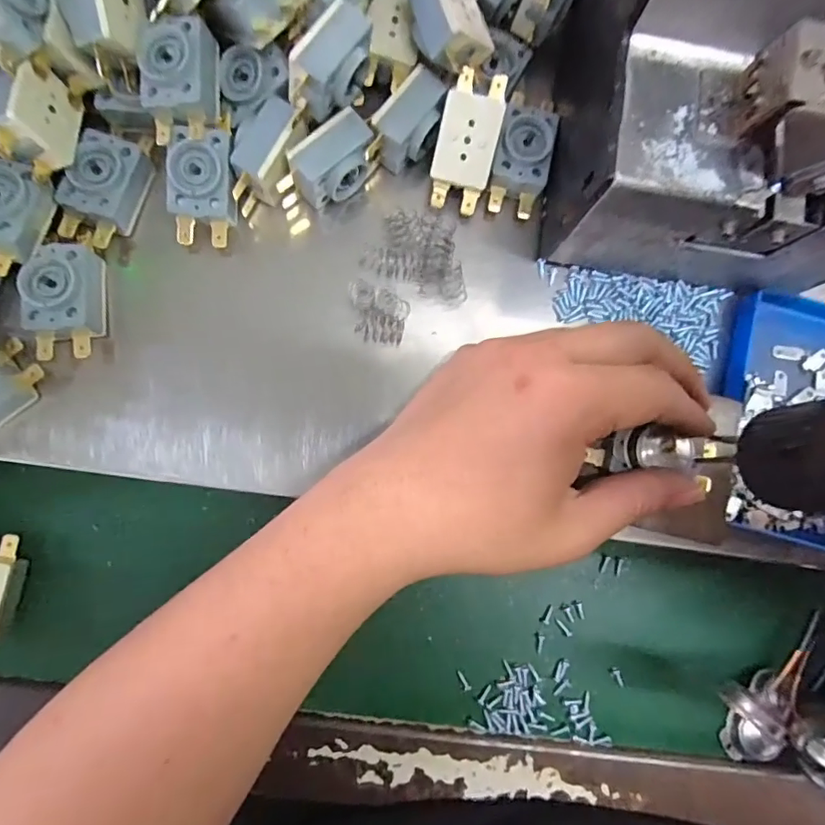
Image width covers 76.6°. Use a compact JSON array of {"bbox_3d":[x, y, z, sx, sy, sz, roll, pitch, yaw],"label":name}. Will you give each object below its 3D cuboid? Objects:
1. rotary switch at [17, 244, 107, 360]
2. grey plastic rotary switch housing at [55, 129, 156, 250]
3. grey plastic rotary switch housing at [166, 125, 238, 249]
[{"bbox_3d":[-0.149,-0.047,0.226,0.024,0.023,0.048,-6,87,-4],"label":"rotary switch"},{"bbox_3d":[-0.137,-0.098,0.232,0.027,0.020,0.048,20,85,-2],"label":"grey plastic rotary switch housing"},{"bbox_3d":[-0.093,-0.099,0.233,0.027,0.021,0.046,4,86,-3],"label":"grey plastic rotary switch housing"}]

